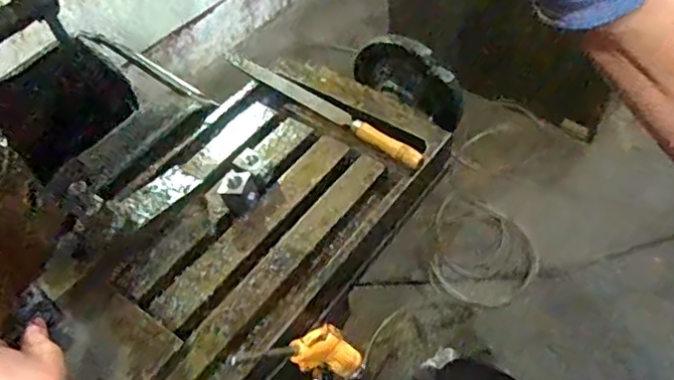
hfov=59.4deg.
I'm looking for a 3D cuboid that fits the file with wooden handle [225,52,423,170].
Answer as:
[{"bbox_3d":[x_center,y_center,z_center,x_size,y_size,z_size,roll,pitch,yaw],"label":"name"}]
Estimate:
[{"bbox_3d":[-0.023,-0.096,0.643,0.286,0.018,0.020,34,61,28],"label":"file with wooden handle"}]

